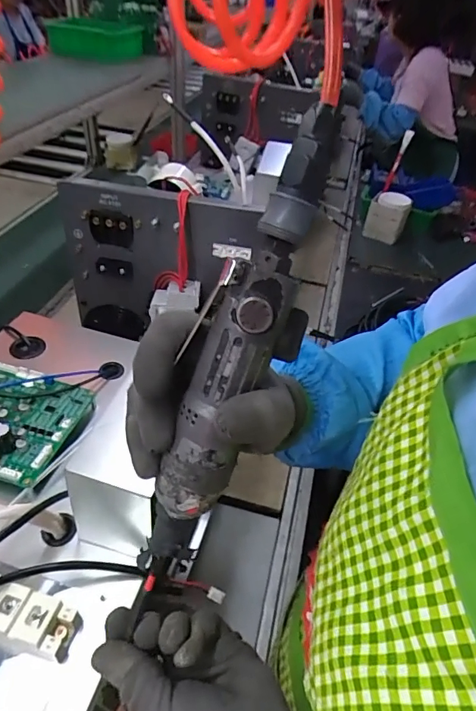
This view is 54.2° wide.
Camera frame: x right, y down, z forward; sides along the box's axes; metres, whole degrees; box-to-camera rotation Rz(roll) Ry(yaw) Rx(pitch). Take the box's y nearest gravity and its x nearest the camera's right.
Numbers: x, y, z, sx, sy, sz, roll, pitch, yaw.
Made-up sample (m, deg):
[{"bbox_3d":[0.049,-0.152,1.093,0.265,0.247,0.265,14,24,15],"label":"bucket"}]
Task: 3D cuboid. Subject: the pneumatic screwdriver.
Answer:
[{"bbox_3d":[-0.001,0.006,0.247,0.039,0.256,0.033,25,14,18],"label":"pneumatic screwdriver"}]

